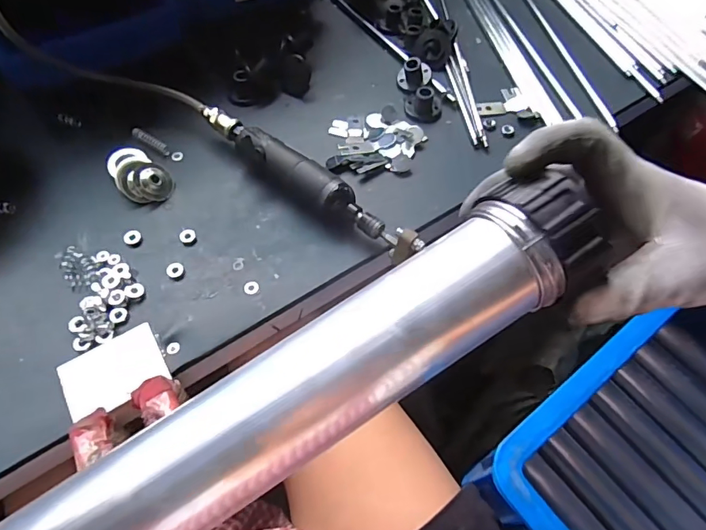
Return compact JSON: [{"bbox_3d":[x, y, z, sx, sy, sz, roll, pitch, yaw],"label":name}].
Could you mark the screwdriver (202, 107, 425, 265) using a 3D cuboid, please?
[{"bbox_3d":[-0.050,-0.085,0.451,0.267,0.043,0.035,33,64,18],"label":"screwdriver"}]

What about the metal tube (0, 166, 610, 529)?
[{"bbox_3d":[-0.057,0.080,0.195,0.385,0.048,0.051,-33,67,-6],"label":"metal tube"}]

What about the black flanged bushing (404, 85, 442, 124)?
[{"bbox_3d":[0.083,-0.190,0.530,0.044,0.022,0.040,1,61,-2],"label":"black flanged bushing"}]

